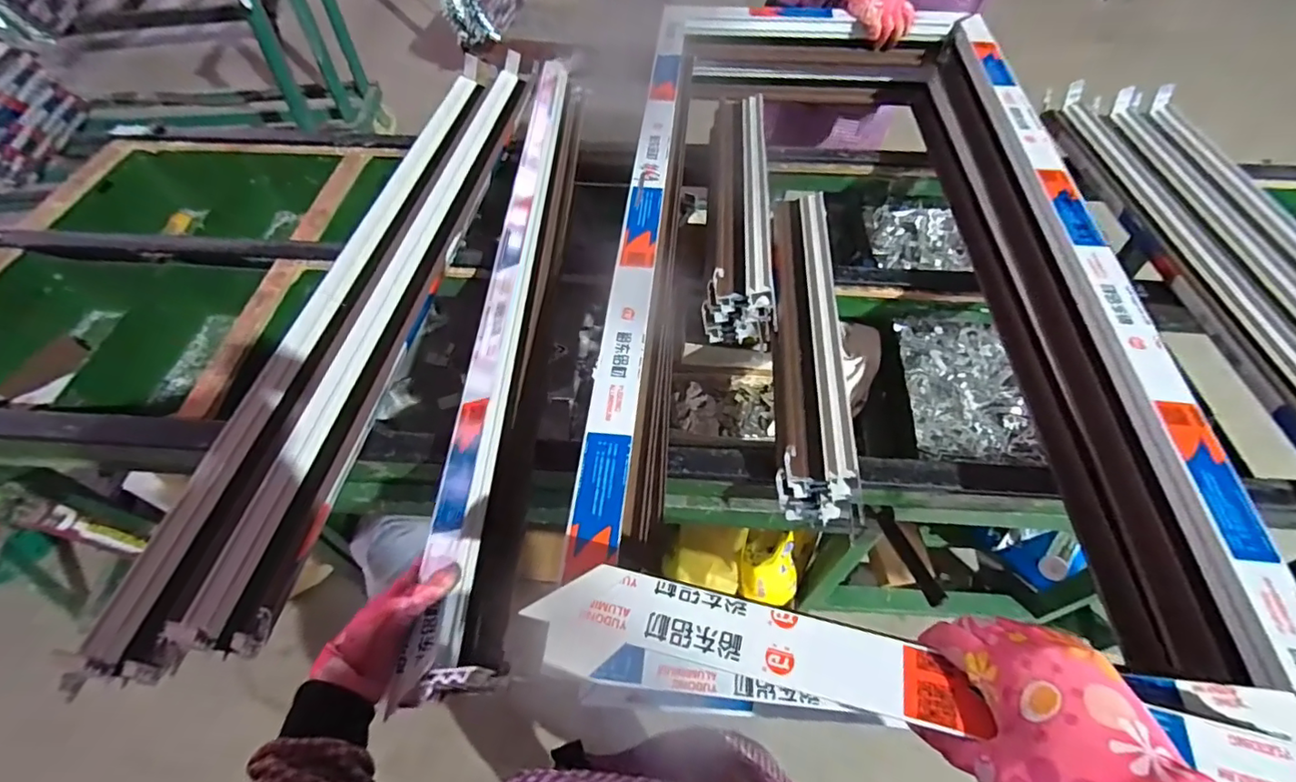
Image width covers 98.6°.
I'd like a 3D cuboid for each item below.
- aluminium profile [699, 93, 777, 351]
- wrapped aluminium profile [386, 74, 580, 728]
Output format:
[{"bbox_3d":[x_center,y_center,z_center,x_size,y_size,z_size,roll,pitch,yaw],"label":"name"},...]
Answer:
[{"bbox_3d":[0.142,-0.292,0.882,0.106,0.082,0.511,4,55,4],"label":"aluminium profile"},{"bbox_3d":[-0.172,-0.154,0.789,0.079,0.070,1.047,0,55,1],"label":"wrapped aluminium profile"}]

